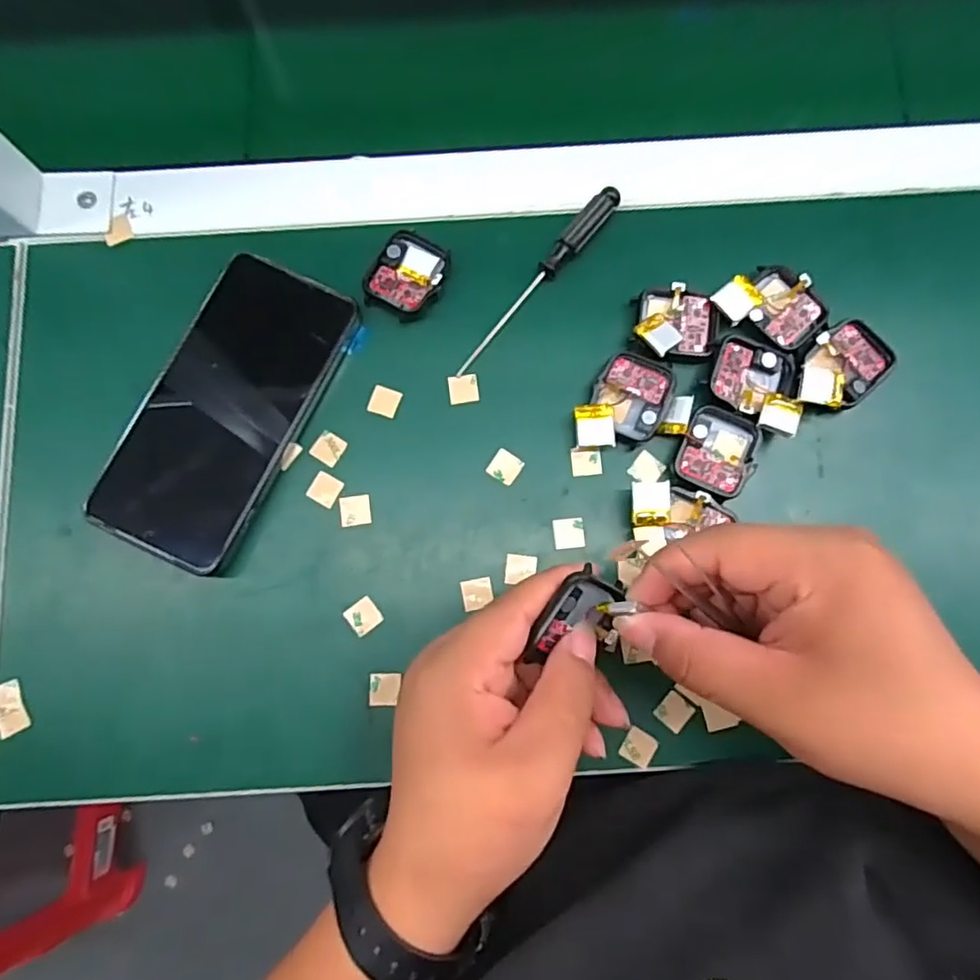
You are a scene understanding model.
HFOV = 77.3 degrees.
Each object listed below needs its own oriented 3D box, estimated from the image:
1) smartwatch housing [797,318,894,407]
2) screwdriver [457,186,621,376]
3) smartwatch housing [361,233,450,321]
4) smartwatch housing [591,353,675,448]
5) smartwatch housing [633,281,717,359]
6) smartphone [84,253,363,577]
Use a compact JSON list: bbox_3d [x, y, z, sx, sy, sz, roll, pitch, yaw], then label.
[{"bbox_3d":[0.184,-0.064,0.321,0.058,0.018,0.035,-43,82,-7],"label":"smartwatch housing"},{"bbox_3d":[0.027,-0.114,0.332,0.013,0.016,0.129,40,82,8],"label":"screwdriver"},{"bbox_3d":[-0.045,-0.117,0.334,0.038,0.010,0.046,27,80,6],"label":"smartwatch housing"},{"bbox_3d":[0.074,-0.048,0.324,0.038,0.012,0.045,20,80,4],"label":"smartwatch housing"},{"bbox_3d":[0.099,-0.089,0.324,0.042,0.013,0.039,5,79,2],"label":"smartwatch housing"},{"bbox_3d":[-0.135,-0.043,0.318,0.076,0.013,0.161,26,80,-2],"label":"smartphone"}]

